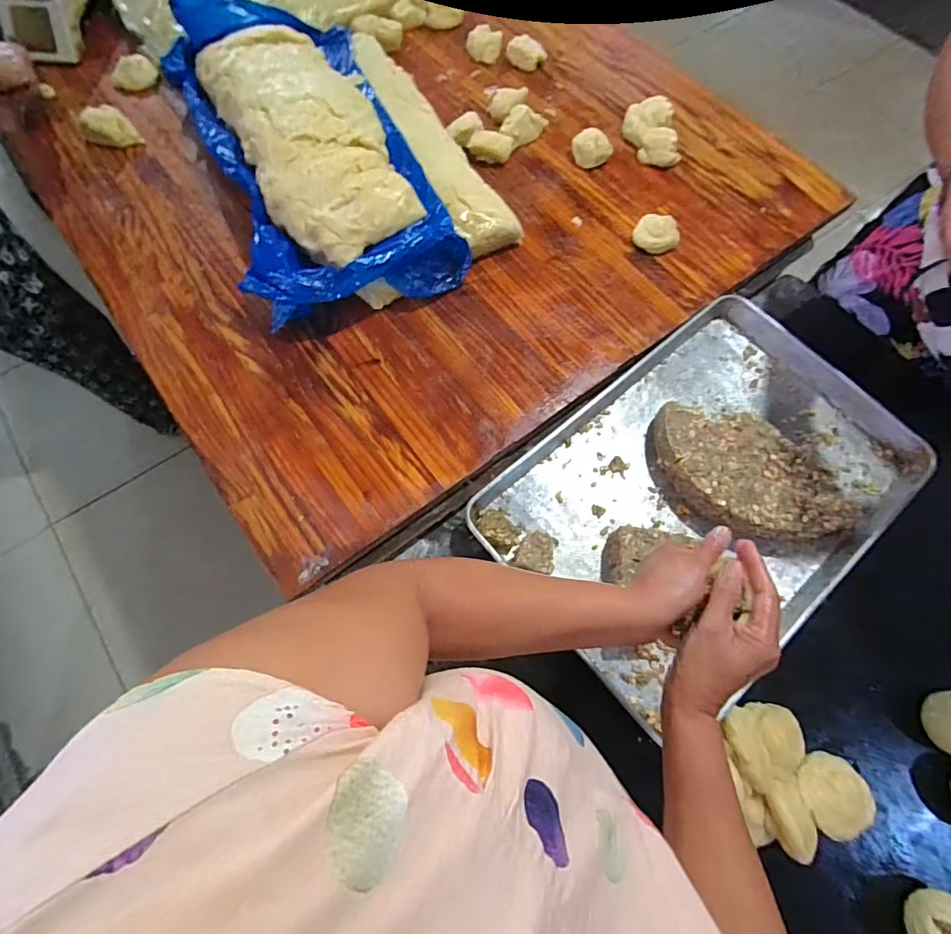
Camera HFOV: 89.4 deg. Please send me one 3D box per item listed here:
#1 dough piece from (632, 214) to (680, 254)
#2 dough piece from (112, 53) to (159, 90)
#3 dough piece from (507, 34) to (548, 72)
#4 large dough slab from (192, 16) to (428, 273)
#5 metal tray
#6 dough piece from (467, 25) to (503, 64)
[{"bbox_3d":[0.316,-0.407,0.837,0.076,0.031,0.058,25,71,8],"label":"dough piece"},{"bbox_3d":[-0.698,-0.804,0.982,0.082,0.023,0.090,0,69,0],"label":"dough piece"},{"bbox_3d":[0.107,-0.866,1.007,0.075,0.038,0.054,29,72,10],"label":"dough piece"},{"bbox_3d":[-0.286,-0.568,0.803,0.226,0.079,0.521,-28,72,-10],"label":"large dough slab"},{"bbox_3d":[0.339,0.021,0.702,0.596,0.062,0.398,-38,74,-13],"label":"metal tray"},{"bbox_3d":[0.018,-0.898,1.021,0.072,0.029,0.087,6,69,2],"label":"dough piece"}]

